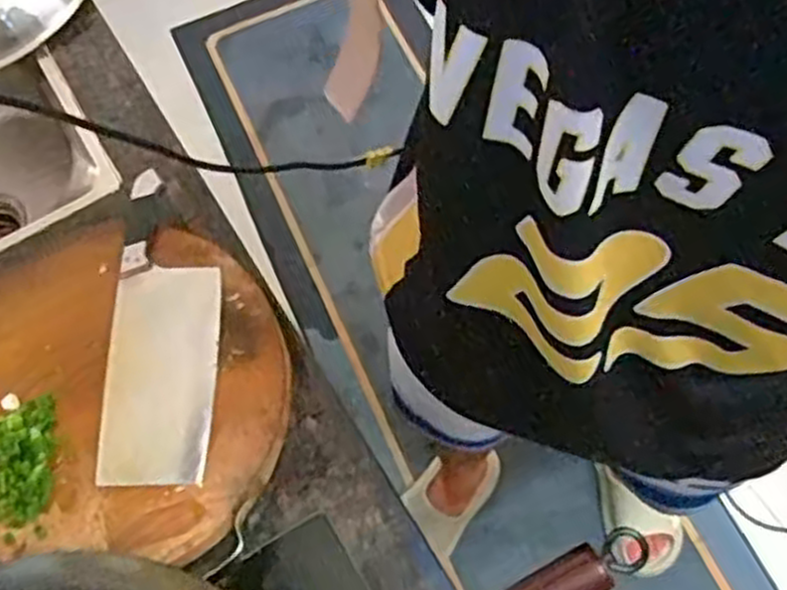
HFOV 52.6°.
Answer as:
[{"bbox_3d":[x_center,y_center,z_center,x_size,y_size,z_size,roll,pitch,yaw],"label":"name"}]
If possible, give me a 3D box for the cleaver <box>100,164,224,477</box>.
[{"bbox_3d":[-0.223,0.023,0.772,0.099,0.018,0.314,-2,66,2],"label":"cleaver"}]

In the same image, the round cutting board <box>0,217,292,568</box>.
[{"bbox_3d":[-0.275,0.080,0.756,0.342,0.040,0.314,-1,66,3],"label":"round cutting board"}]

